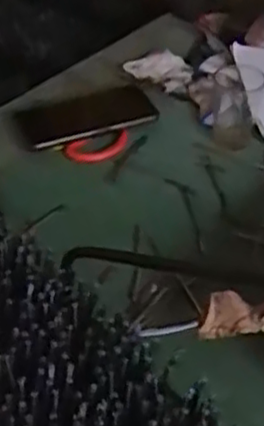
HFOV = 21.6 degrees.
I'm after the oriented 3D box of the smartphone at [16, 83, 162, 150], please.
[{"bbox_3d":[-0.053,-0.114,0.803,0.153,0.014,0.063,-15,67,-9],"label":"smartphone"}]

